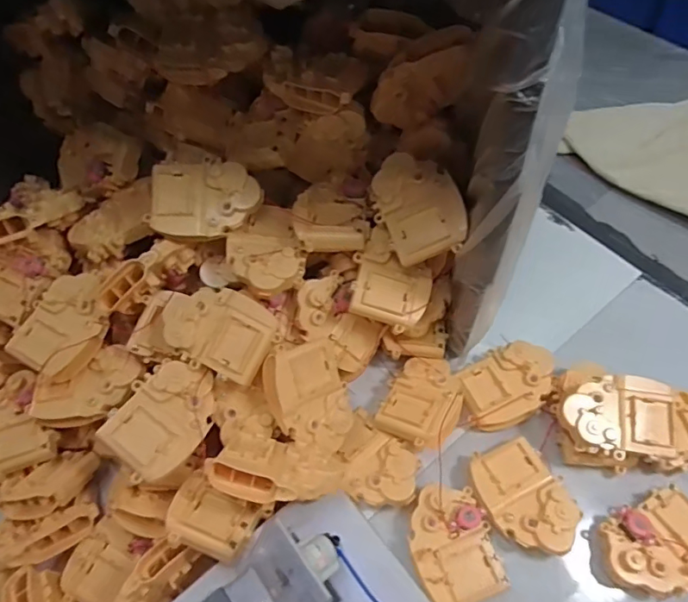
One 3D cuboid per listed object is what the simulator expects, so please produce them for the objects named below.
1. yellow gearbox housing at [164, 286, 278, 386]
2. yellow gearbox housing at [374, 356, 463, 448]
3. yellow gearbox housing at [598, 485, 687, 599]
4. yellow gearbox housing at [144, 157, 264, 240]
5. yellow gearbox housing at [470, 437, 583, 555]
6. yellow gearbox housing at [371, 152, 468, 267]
[{"bbox_3d":[-0.110,0.028,0.432,0.100,0.038,0.068,19,61,13],"label":"yellow gearbox housing"},{"bbox_3d":[0.077,0.093,0.478,0.069,0.024,0.089,19,60,13],"label":"yellow gearbox housing"},{"bbox_3d":[0.270,0.204,0.419,0.116,0.033,0.073,-16,59,-8],"label":"yellow gearbox housing"},{"bbox_3d":[-0.127,-0.089,0.452,0.099,0.036,0.069,-1,90,-2],"label":"yellow gearbox housing"},{"bbox_3d":[0.161,0.178,0.447,0.070,0.035,0.095,-31,62,-17],"label":"yellow gearbox housing"},{"bbox_3d":[0.065,-0.082,0.440,0.073,0.026,0.095,-28,80,16],"label":"yellow gearbox housing"}]

